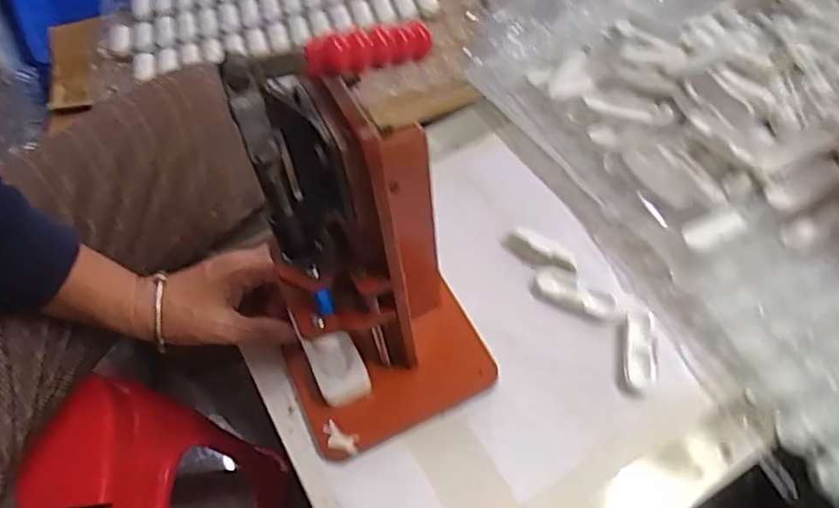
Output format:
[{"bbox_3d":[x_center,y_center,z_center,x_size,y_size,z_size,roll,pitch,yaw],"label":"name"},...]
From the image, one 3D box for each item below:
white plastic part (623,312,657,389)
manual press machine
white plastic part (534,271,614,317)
[{"bbox_3d":[0.164,0.069,0.460,0.023,0.009,0.062,6,54,10],"label":"white plastic part"},{"bbox_3d":[-0.037,0.013,0.383,0.134,0.303,0.100,-12,48,-1],"label":"manual press machine"},{"bbox_3d":[0.123,0.032,0.494,0.065,0.011,0.023,23,59,21],"label":"white plastic part"}]

